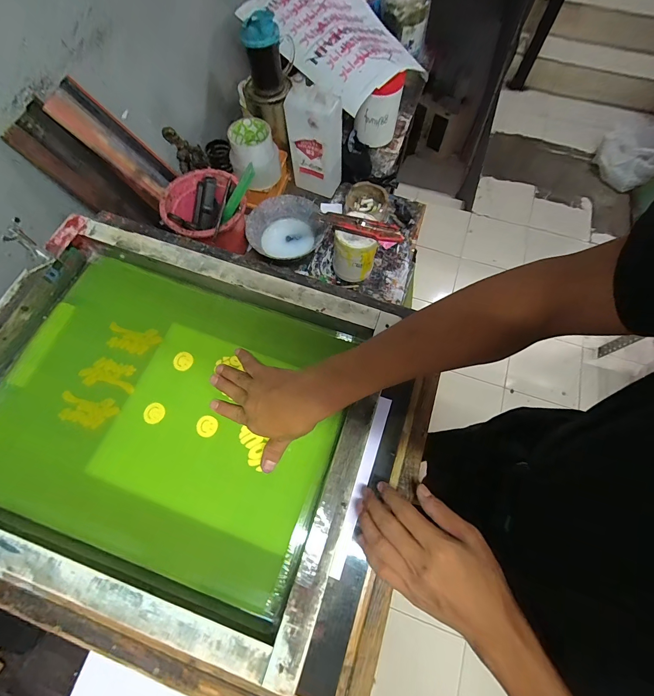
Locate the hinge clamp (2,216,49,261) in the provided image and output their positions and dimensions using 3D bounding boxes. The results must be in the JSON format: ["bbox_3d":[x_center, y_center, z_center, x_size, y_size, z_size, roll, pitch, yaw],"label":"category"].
[{"bbox_3d":[-0.407,-0.142,0.441,0.031,0.059,0.018,-41,54,-15],"label":"hinge clamp"}]

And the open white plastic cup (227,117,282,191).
[{"bbox_3d":[-0.146,-0.392,0.666,0.097,0.090,0.090,0,69,0],"label":"open white plastic cup"}]

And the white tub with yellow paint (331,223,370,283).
[{"bbox_3d":[0.055,-0.192,0.629,0.079,0.117,0.076,0,69,0],"label":"white tub with yellow paint"}]

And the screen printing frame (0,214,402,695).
[{"bbox_3d":[-0.198,0.069,0.409,0.489,0.054,0.415,18,70,5],"label":"screen printing frame"}]

